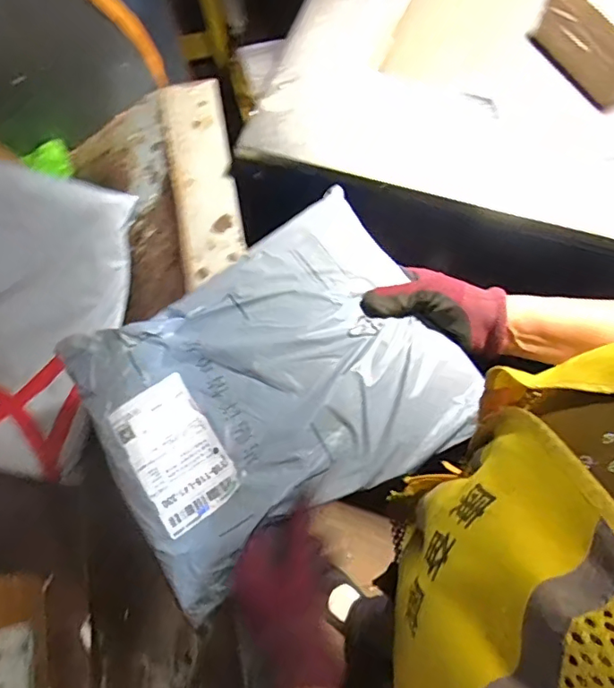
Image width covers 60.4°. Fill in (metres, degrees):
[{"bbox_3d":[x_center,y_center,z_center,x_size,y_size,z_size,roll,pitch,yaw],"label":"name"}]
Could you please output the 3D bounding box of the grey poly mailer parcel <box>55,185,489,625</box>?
[{"bbox_3d":[-0.032,0.030,0.474,0.305,0.042,0.257,-29,70,-10],"label":"grey poly mailer parcel"}]

